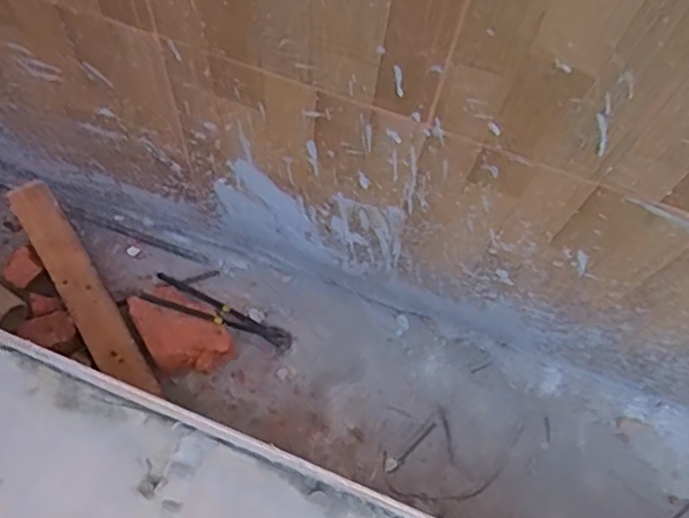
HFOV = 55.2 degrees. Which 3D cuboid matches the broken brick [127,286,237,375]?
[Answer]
[{"bbox_3d":[-0.235,0.102,0.947,0.098,0.061,0.146,-37,75,-13],"label":"broken brick"}]

